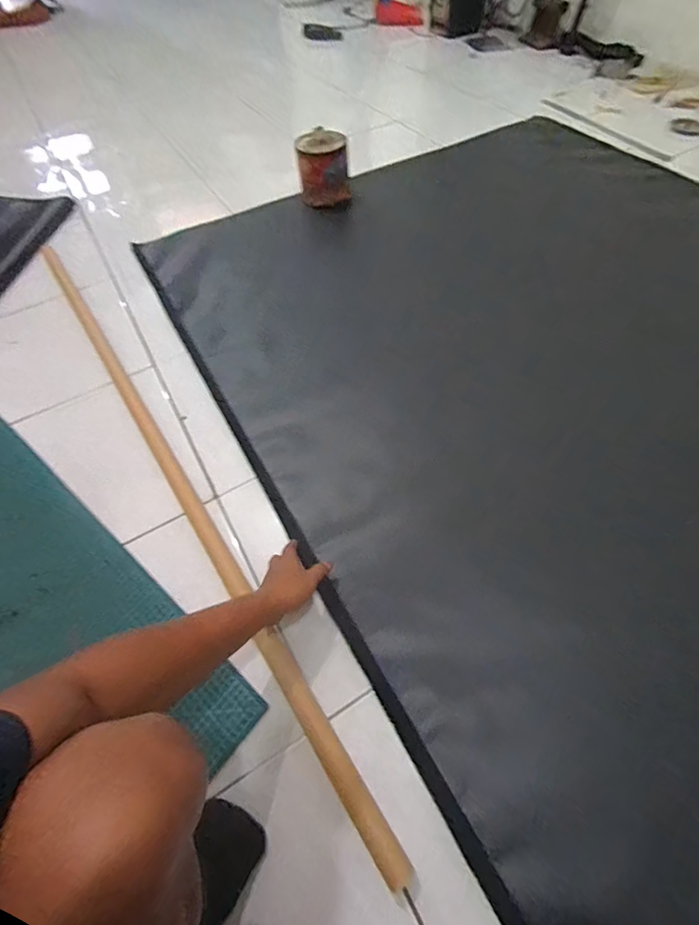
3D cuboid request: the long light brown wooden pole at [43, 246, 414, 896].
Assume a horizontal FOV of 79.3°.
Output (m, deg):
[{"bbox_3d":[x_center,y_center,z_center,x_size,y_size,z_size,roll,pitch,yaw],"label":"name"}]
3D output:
[{"bbox_3d":[-0.385,-0.048,0.832,0.034,0.032,1.556,-32,61,-15],"label":"long light brown wooden pole"}]

